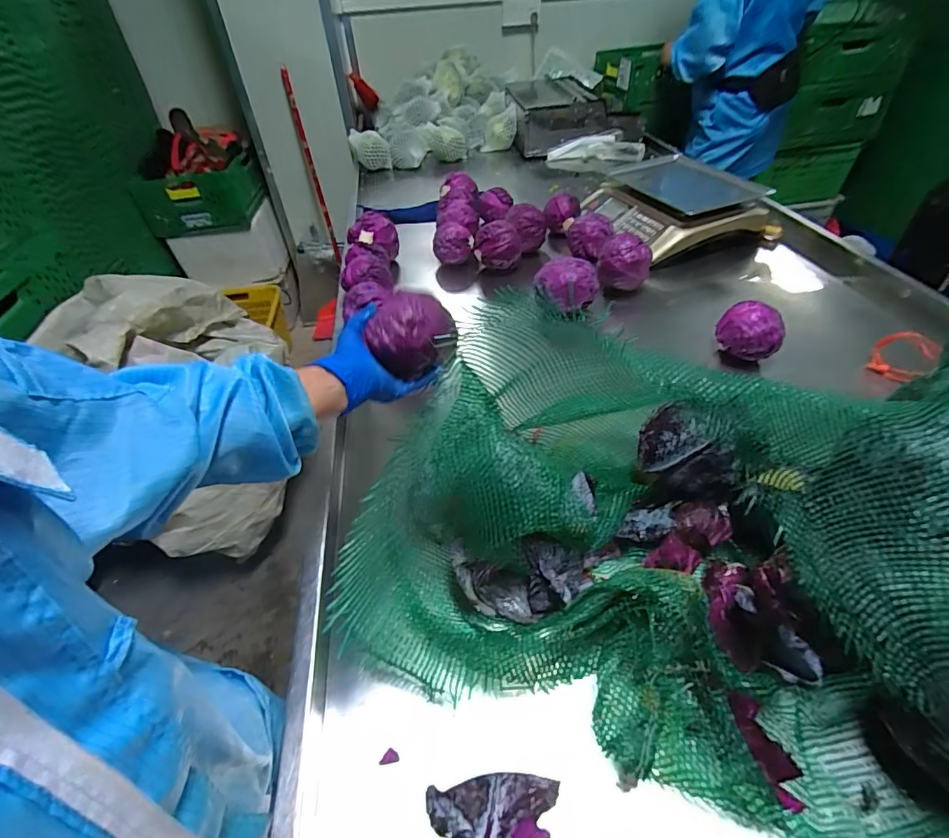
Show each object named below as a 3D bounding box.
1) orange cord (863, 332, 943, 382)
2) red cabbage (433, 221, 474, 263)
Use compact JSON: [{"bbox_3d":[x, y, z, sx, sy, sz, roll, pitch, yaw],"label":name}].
[{"bbox_3d":[0.663,-0.091,0.721,0.078,0.088,0.021,30,53,30],"label":"orange cord"},{"bbox_3d":[-0.048,-0.400,1.077,0.090,0.077,0.079,-4,44,0],"label":"red cabbage"}]

